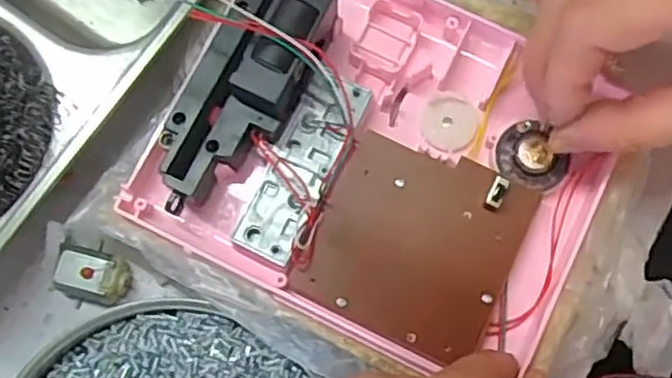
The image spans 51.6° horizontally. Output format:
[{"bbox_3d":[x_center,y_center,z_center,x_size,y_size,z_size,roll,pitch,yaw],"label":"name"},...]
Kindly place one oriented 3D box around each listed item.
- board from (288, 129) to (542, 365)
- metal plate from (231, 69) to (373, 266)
[{"bbox_3d":[0.030,0.020,0.263,0.072,0.006,0.072,24,78,4],"label":"board"},{"bbox_3d":[-0.012,-0.010,0.265,0.025,0.008,0.076,26,79,4],"label":"metal plate"}]

